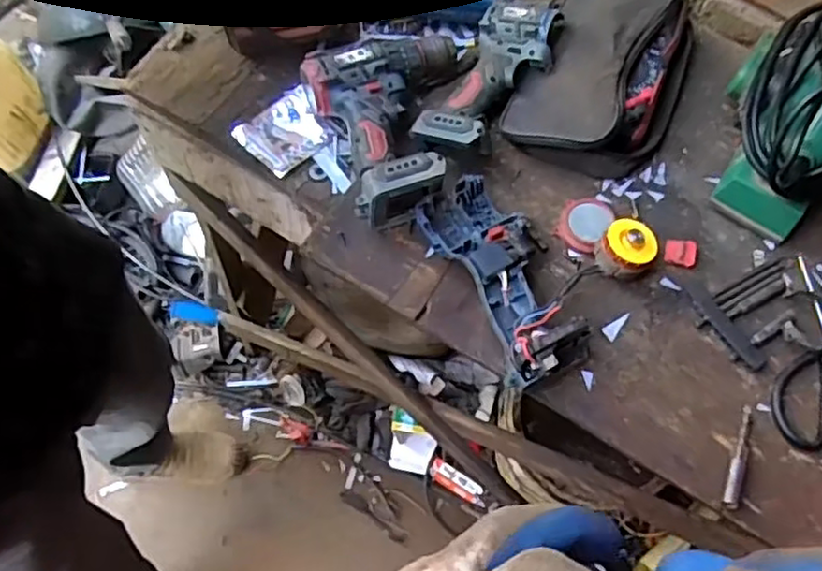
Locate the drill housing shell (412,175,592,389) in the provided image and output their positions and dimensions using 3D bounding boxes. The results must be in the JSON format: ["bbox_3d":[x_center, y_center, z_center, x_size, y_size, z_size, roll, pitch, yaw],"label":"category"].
[{"bbox_3d":[0.086,-0.014,0.574,0.105,0.053,0.185,-24,69,-14],"label":"drill housing shell"}]

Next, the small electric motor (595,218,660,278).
[{"bbox_3d":[0.183,-0.029,0.585,0.044,0.043,0.044,1,66,-3],"label":"small electric motor"}]

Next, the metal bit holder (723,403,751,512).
[{"bbox_3d":[0.263,0.135,0.539,0.014,0.013,0.086,26,67,8],"label":"metal bit holder"}]

